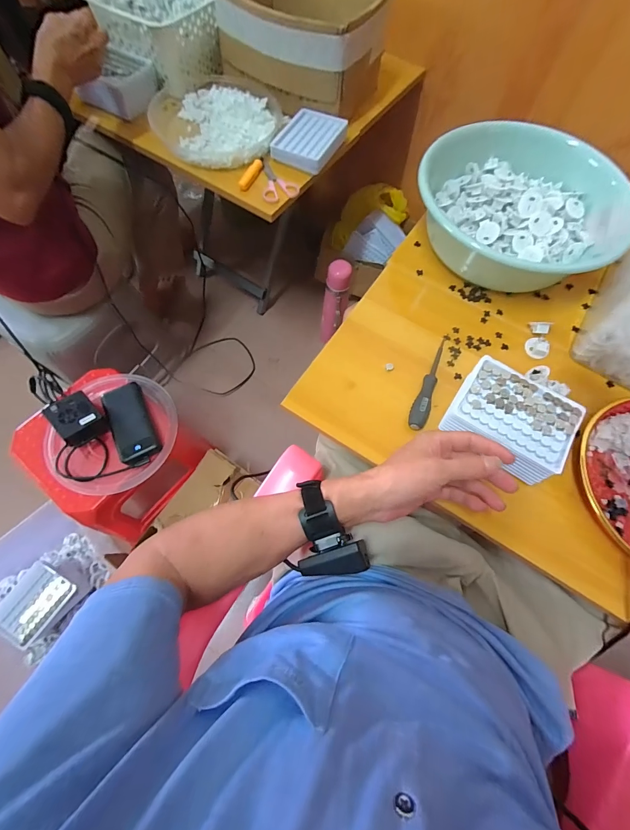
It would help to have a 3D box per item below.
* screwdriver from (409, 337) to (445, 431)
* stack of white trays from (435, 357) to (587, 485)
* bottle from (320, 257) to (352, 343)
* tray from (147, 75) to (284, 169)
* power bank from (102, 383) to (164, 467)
[{"bbox_3d":[0.158,-0.042,0.456,0.025,0.023,0.149,26,70,8],"label":"screwdriver"},{"bbox_3d":[0.235,0.008,0.417,0.132,0.051,0.114,31,71,10],"label":"stack of white trays"},{"bbox_3d":[0.056,-0.295,0.920,0.063,0.247,0.070,4,68,0],"label":"bottle"},{"bbox_3d":[-0.193,-0.560,0.639,0.255,0.033,0.213,38,72,12],"label":"tray"},{"bbox_3d":[-0.356,0.011,0.653,0.073,0.020,0.161,-24,71,-11],"label":"power bank"}]

